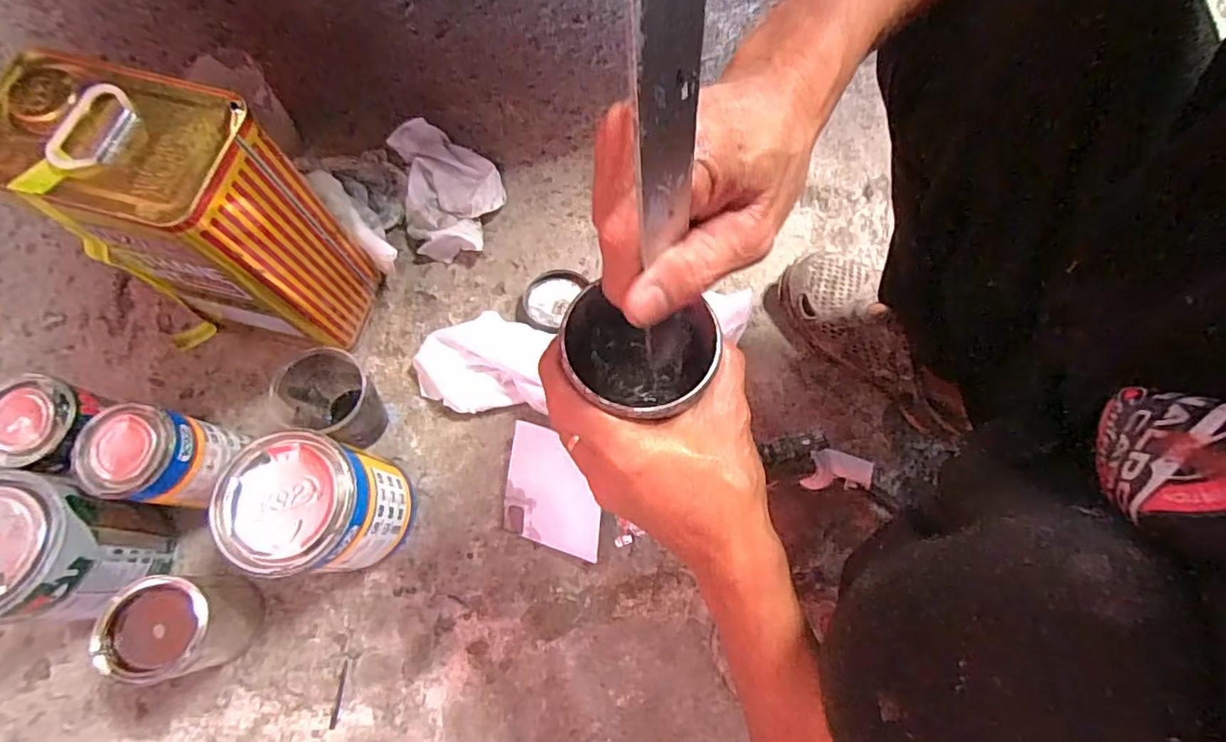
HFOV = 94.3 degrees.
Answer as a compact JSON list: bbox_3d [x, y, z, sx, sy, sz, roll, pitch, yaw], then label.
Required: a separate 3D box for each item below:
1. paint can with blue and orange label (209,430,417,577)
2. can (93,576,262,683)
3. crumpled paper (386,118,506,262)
[{"bbox_3d":[-0.240,0.116,0.481,0.110,0.133,0.102,-1,71,-3],"label":"paint can with blue and orange label"},{"bbox_3d":[-0.340,0.204,0.462,0.067,0.113,0.071,-5,72,-4],"label":"can"},{"bbox_3d":[-0.180,-0.205,0.636,0.107,0.043,0.157,-13,72,-7],"label":"crumpled paper"}]

